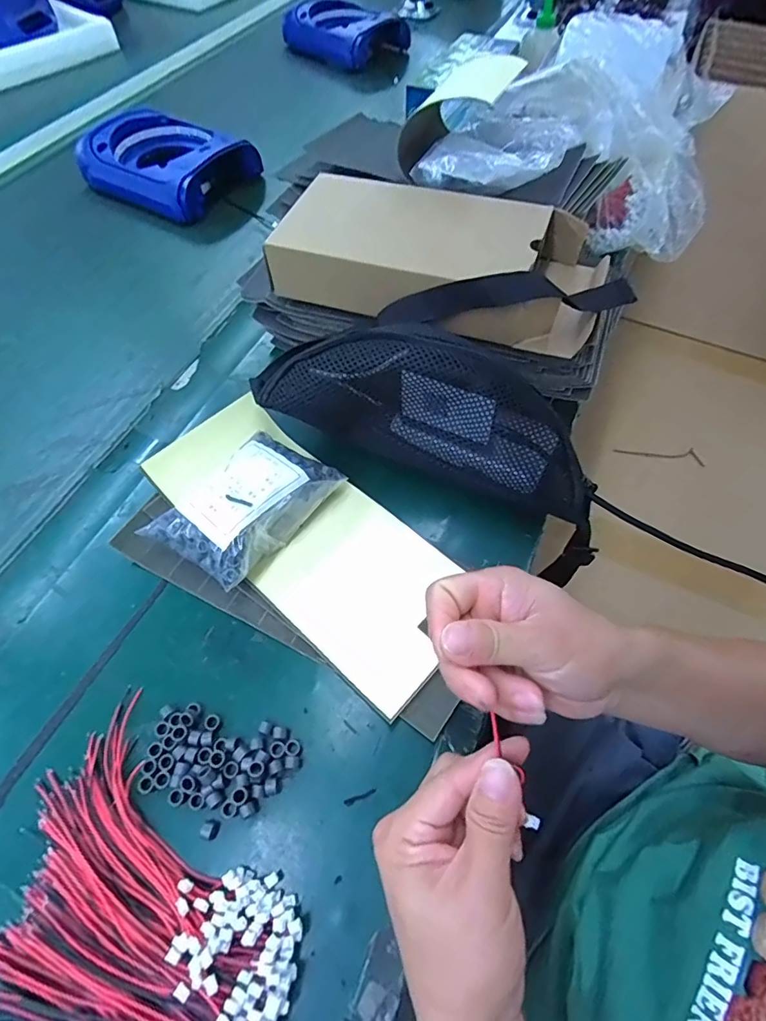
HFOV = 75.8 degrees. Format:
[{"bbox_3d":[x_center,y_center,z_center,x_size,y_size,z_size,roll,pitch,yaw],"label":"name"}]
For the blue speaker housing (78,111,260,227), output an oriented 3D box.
[{"bbox_3d":[-0.314,-0.504,0.714,0.208,0.066,0.162,29,62,15],"label":"blue speaker housing"}]

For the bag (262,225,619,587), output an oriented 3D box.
[{"bbox_3d":[0.042,-0.067,0.418,0.311,0.140,0.077,21,61,13],"label":"bag"}]

